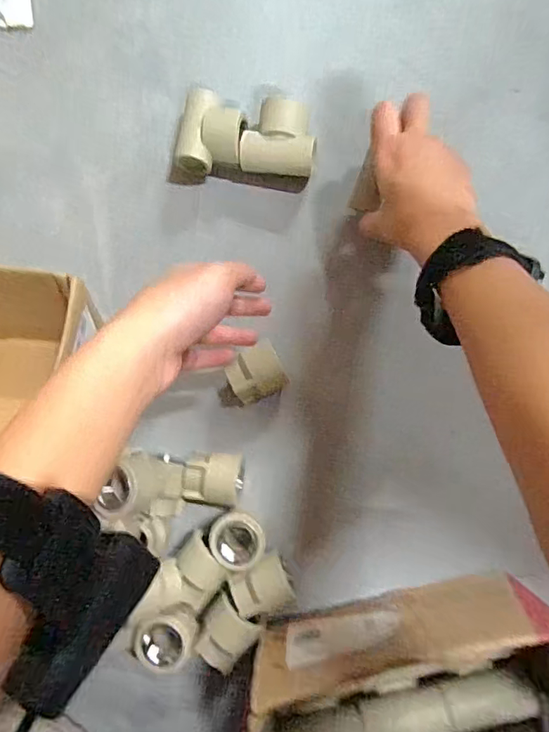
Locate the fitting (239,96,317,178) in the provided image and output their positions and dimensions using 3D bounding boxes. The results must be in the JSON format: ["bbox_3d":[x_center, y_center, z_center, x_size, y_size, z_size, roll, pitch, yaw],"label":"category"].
[{"bbox_3d":[0.006,-0.199,0.429,0.065,0.036,0.066,0,90,3],"label":"fitting"}]

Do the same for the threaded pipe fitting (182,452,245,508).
[{"bbox_3d":[-0.051,0.096,0.419,0.049,0.049,0.045,0,86,2],"label":"threaded pipe fitting"}]

